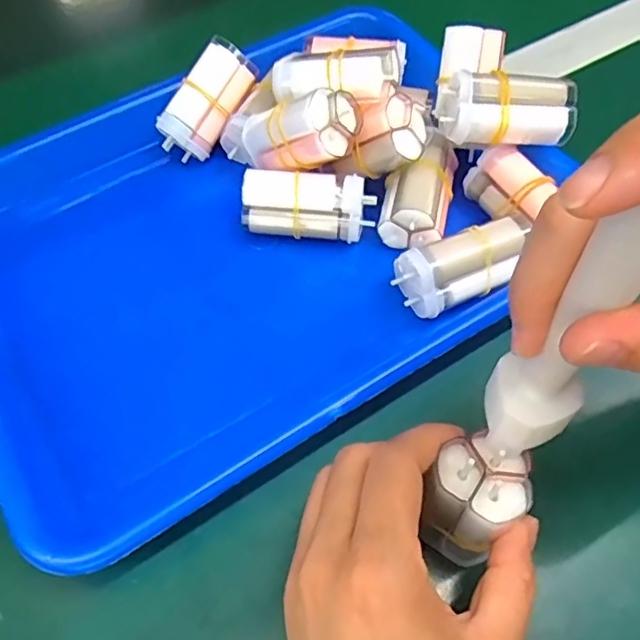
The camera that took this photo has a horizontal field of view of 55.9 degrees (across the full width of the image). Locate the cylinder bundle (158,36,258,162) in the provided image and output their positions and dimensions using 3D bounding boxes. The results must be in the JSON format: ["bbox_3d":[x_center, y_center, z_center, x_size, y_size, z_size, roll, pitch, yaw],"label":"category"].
[{"bbox_3d":[-0.067,-0.129,0.360,0.026,0.031,0.069,34,92,21],"label":"cylinder bundle"}]

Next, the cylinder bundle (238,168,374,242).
[{"bbox_3d":[-0.007,-0.061,0.333,0.070,0.033,0.027,6,59,5],"label":"cylinder bundle"}]

